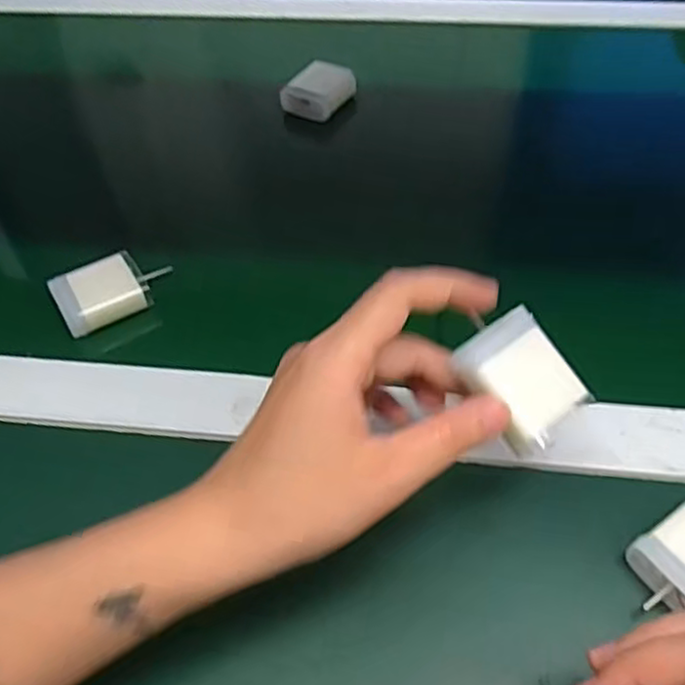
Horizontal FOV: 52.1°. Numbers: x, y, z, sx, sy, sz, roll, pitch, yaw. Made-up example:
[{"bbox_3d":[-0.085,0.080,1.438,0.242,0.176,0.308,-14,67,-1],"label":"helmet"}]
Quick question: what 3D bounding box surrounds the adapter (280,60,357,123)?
[{"bbox_3d":[-0.018,-0.197,0.549,0.043,0.015,0.056,28,58,23],"label":"adapter"}]

